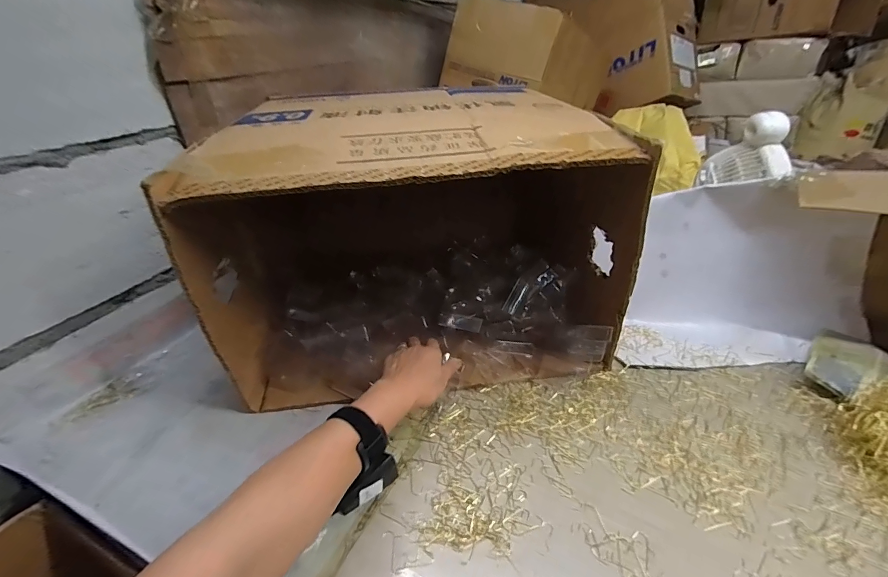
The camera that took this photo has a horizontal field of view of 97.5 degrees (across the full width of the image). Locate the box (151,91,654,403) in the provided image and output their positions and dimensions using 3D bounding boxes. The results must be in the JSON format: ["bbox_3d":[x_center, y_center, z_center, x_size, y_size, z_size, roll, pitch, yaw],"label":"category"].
[{"bbox_3d":[-0.047,-0.117,0.664,0.534,0.343,0.468,-5,33,-4],"label":"box"}]

